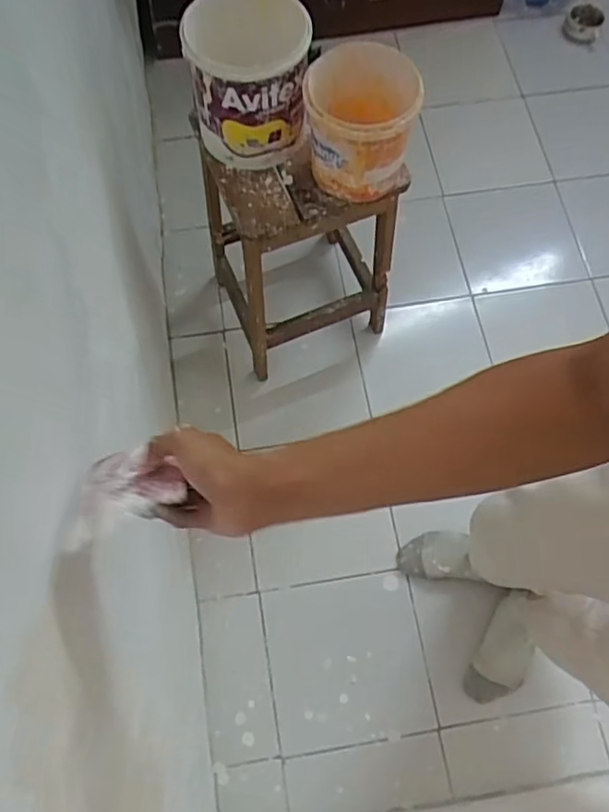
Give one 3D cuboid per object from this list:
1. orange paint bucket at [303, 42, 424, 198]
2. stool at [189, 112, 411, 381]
[{"bbox_3d":[0.081,-0.424,0.945,0.157,0.198,0.149,0,71,0],"label":"orange paint bucket"},{"bbox_3d":[-0.007,-0.327,1.246,0.311,0.478,0.289,-20,72,-7],"label":"stool"}]

